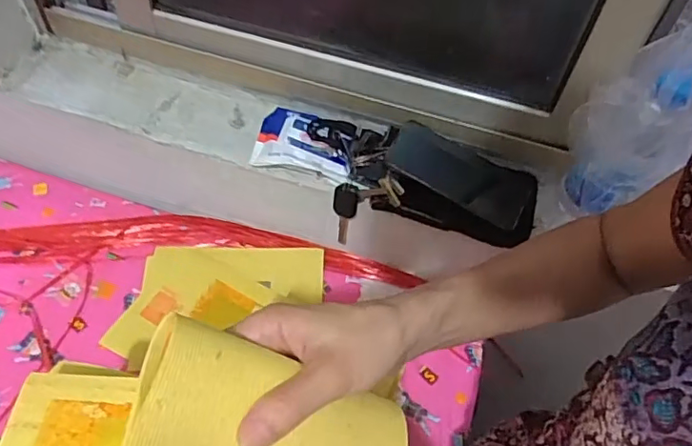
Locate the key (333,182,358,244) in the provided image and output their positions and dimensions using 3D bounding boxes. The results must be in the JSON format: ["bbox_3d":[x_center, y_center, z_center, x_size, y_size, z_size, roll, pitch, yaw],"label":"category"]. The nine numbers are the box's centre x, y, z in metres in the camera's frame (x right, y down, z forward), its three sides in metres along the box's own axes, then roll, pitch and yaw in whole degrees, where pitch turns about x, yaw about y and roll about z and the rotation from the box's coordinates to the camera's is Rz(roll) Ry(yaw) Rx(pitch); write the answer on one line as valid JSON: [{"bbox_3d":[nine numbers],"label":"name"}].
[{"bbox_3d":[-0.002,-0.012,0.695,0.026,0.100,0.016,29,56,16],"label":"key"}]

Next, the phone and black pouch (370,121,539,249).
[{"bbox_3d":[0.132,-0.044,0.670,0.189,0.046,0.112,16,53,7],"label":"phone and black pouch"}]

